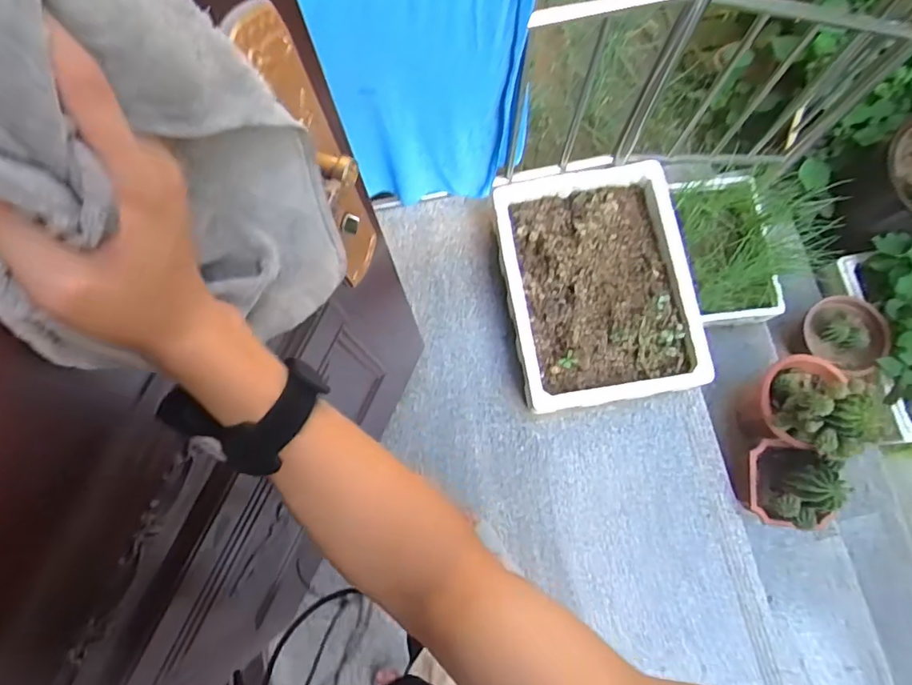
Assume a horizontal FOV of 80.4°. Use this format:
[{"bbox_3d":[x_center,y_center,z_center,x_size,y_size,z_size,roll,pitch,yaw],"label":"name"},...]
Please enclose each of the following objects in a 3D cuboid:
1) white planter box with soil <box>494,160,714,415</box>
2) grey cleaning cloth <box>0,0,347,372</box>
[{"bbox_3d":[0.350,-0.137,1.389,0.442,0.166,0.587,-8,78,0],"label":"white planter box with soil"},{"bbox_3d":[-0.139,-0.064,0.274,0.070,0.264,0.168,23,86,7],"label":"grey cleaning cloth"}]

